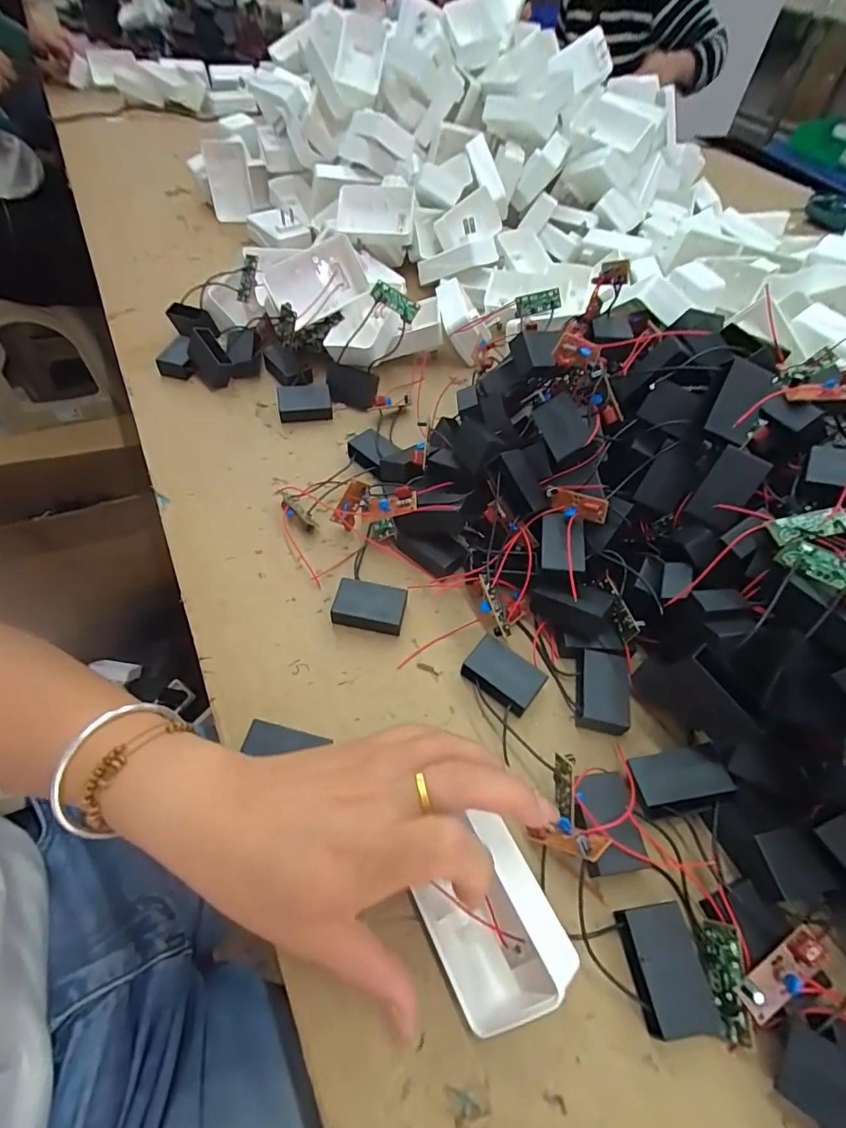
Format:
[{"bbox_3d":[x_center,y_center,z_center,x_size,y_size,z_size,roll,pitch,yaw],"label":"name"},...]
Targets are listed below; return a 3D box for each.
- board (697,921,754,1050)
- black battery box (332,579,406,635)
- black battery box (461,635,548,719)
[{"bbox_3d":[0.142,0.197,0.232,0.018,0.006,0.046,-21,54,39],"label":"board"},{"bbox_3d":[-0.036,0.030,0.342,0.047,0.019,0.028,9,55,3],"label":"black battery box"},{"bbox_3d":[0.051,0.073,0.319,0.047,0.016,0.031,36,61,21],"label":"black battery box"}]

